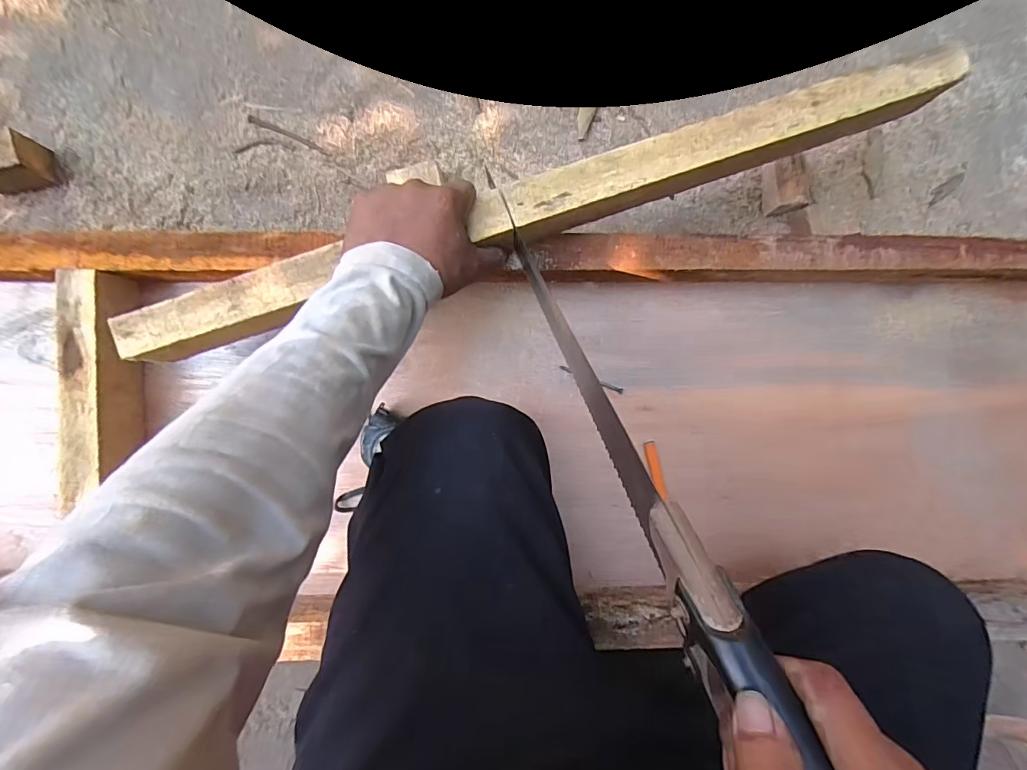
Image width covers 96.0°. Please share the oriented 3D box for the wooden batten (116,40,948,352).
[{"bbox_3d":[0.031,-0.155,0.406,0.736,0.046,0.050,-19,92,-3],"label":"wooden batten"}]

